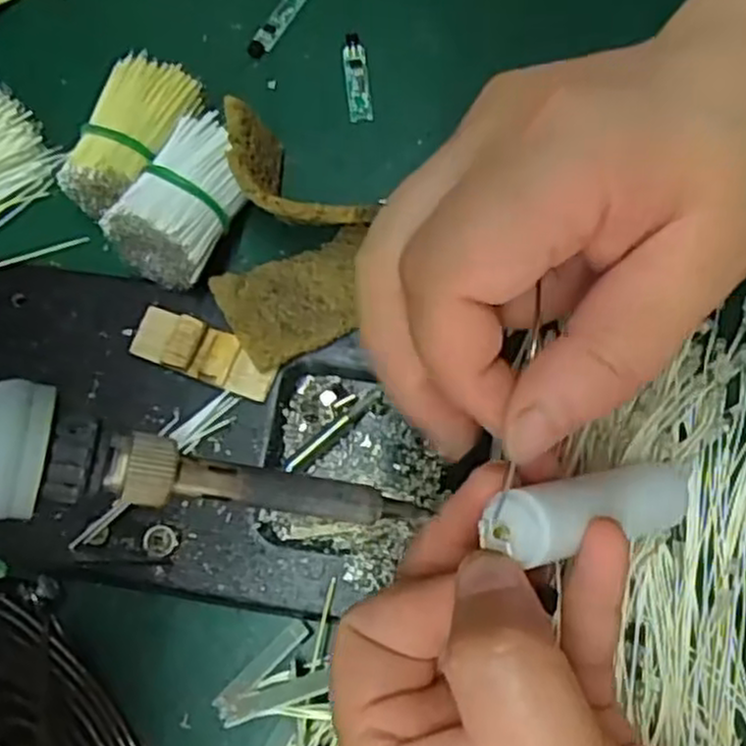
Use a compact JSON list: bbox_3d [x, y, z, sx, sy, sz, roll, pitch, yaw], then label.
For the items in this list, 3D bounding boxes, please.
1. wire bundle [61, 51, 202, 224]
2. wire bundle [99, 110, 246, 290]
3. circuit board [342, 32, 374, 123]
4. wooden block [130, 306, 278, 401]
[{"bbox_3d":[-0.087,-0.083,0.284,0.032,0.029,0.058,31,77,12],"label":"wire bundle"},{"bbox_3d":[-0.063,-0.057,0.269,0.032,0.032,0.053,26,76,10],"label":"wire bundle"},{"bbox_3d":[-0.006,-0.114,0.302,0.009,0.004,0.036,-7,73,1],"label":"circuit board"},{"bbox_3d":[-0.056,-0.007,0.262,0.050,0.007,0.018,20,75,9],"label":"wooden block"}]

